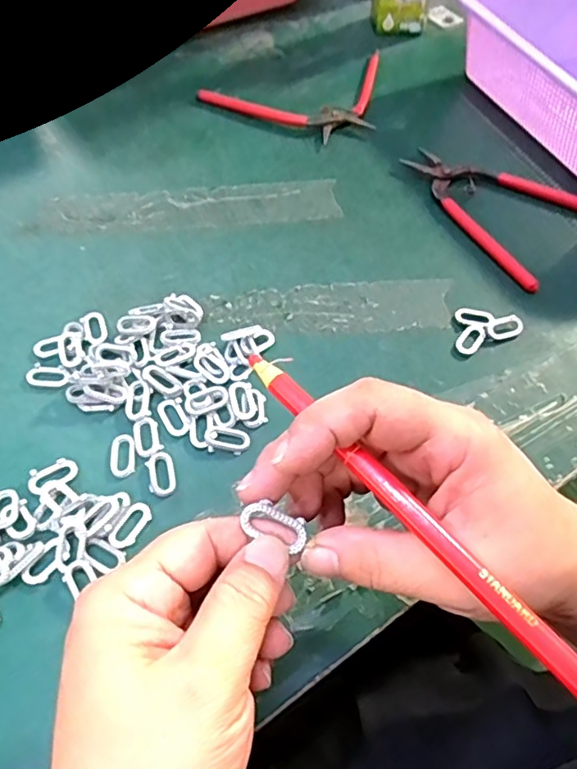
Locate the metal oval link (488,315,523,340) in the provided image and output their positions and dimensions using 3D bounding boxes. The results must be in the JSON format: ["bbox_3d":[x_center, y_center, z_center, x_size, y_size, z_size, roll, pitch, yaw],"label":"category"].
[{"bbox_3d":[0.138,-0.036,0.371,0.023,0.005,0.014,-15,58,-11],"label":"metal oval link"}]

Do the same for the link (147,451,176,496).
[{"bbox_3d":[-0.068,0.046,0.310,0.014,0.004,0.025,-10,57,-9],"label":"link"}]

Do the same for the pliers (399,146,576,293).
[{"bbox_3d":[0.173,-0.141,0.443,0.111,0.012,0.151,-24,60,-17],"label":"pliers"}]

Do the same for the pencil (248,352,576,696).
[{"bbox_3d":[0.041,0.043,0.192,0.012,0.008,0.159,-35,65,-23],"label":"pencil"}]

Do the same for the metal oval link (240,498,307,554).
[{"bbox_3d":[-0.004,0.051,0.209,0.023,0.004,0.012,23,58,0],"label":"metal oval link"}]

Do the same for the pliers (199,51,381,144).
[{"bbox_3d":[0.020,-0.242,0.504,0.171,0.010,0.098,-17,59,-13],"label":"pliers"}]

